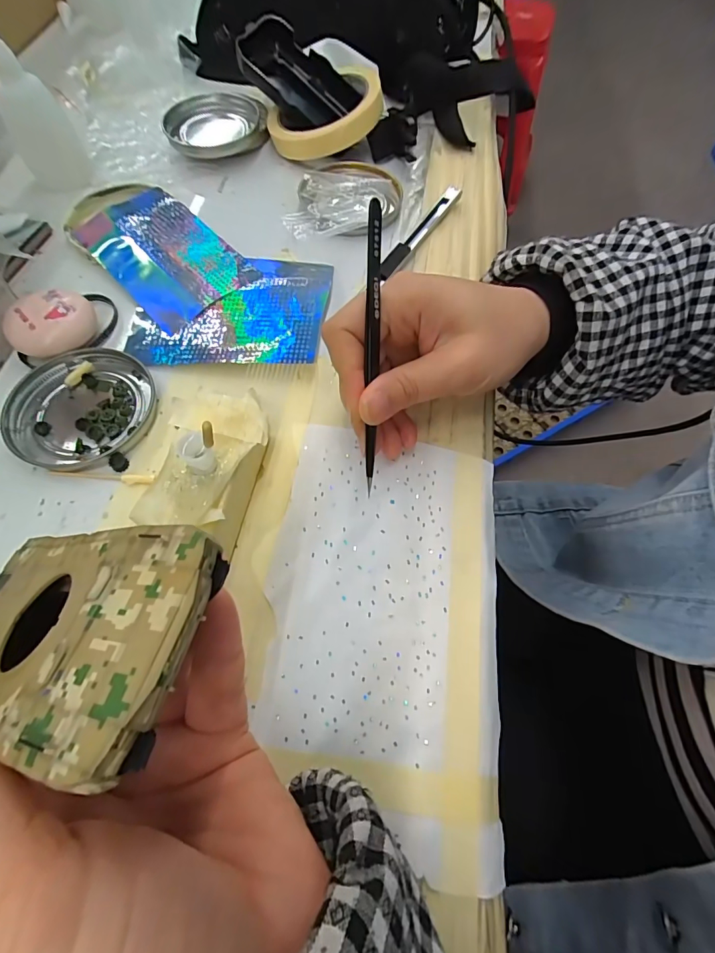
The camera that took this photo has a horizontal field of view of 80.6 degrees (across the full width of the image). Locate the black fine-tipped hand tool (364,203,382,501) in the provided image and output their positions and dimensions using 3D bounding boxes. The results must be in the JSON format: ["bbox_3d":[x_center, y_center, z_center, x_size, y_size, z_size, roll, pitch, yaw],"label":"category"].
[{"bbox_3d":[0.007,-0.055,0.201,0.006,0.133,0.005,-1,22,-1],"label":"black fine-tipped hand tool"}]

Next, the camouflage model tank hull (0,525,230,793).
[{"bbox_3d":[-0.071,0.034,0.101,0.096,0.011,0.046,-4,60,32],"label":"camouflage model tank hull"}]

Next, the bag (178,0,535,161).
[{"bbox_3d":[0.001,-0.404,0.374,0.242,0.086,0.272,-28,68,-16],"label":"bag"}]

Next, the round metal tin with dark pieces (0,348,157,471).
[{"bbox_3d":[-0.157,-0.040,0.240,0.075,0.008,0.076,1,63,-2],"label":"round metal tin with dark pieces"}]

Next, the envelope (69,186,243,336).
[{"bbox_3d":[-0.136,-0.158,0.293,0.075,0.011,0.125,-40,71,-20],"label":"envelope"}]

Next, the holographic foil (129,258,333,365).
[{"bbox_3d":[-0.082,-0.113,0.274,0.123,0.008,0.098,3,64,0],"label":"holographic foil"}]

